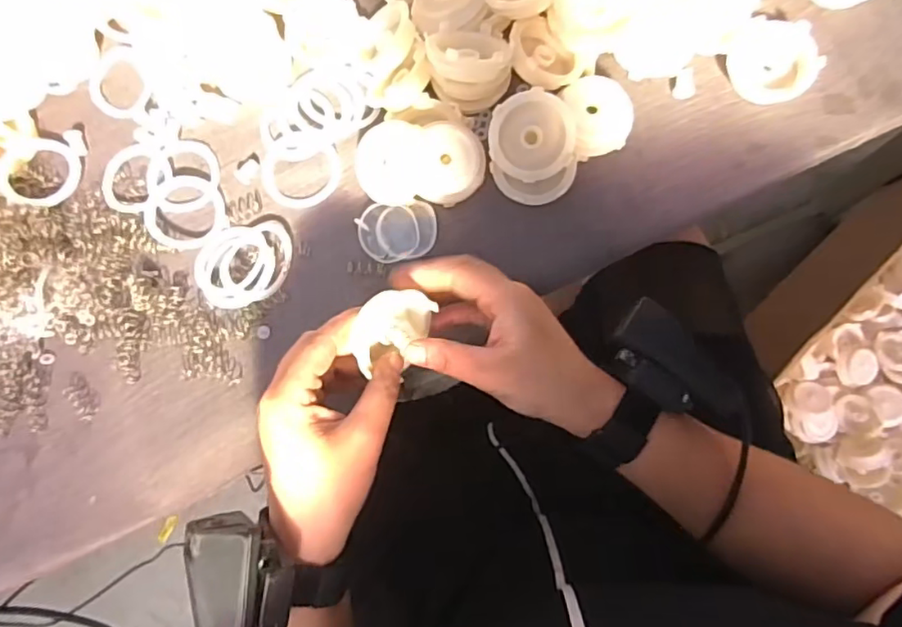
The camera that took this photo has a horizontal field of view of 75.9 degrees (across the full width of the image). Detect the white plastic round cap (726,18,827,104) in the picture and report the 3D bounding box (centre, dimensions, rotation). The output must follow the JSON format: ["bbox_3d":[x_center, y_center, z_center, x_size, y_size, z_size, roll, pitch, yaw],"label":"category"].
[{"bbox_3d":[0.213,-0.167,0.380,0.047,0.018,0.057,-26,82,2],"label":"white plastic round cap"}]

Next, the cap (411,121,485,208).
[{"bbox_3d":[-0.002,-0.098,0.385,0.050,0.018,0.050,1,113,2],"label":"cap"}]

